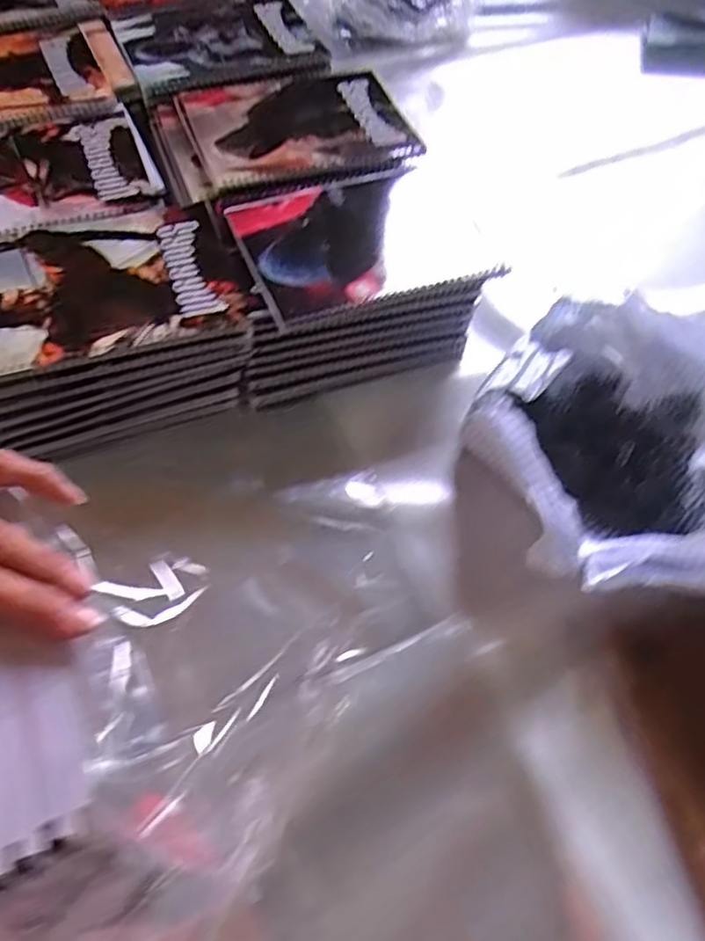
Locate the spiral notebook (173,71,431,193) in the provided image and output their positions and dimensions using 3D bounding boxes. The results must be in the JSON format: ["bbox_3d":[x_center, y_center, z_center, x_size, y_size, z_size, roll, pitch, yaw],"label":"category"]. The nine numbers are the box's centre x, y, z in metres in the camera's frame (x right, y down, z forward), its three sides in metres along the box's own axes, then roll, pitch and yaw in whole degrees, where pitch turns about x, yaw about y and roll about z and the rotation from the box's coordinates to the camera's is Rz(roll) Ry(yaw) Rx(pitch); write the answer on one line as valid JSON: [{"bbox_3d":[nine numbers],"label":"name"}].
[{"bbox_3d":[-0.053,-0.339,0.678,0.206,0.013,0.166,-16,59,-11],"label":"spiral notebook"}]

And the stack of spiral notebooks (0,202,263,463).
[{"bbox_3d":[-0.203,-0.123,0.572,0.225,0.096,0.178,-23,61,-15],"label":"stack of spiral notebooks"}]

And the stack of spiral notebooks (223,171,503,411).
[{"bbox_3d":[-0.002,-0.174,0.611,0.227,0.107,0.159,-18,59,-12],"label":"stack of spiral notebooks"}]

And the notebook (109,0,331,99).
[{"bbox_3d":[-0.142,-0.466,0.757,0.207,0.013,0.168,-18,59,-12],"label":"notebook"}]

